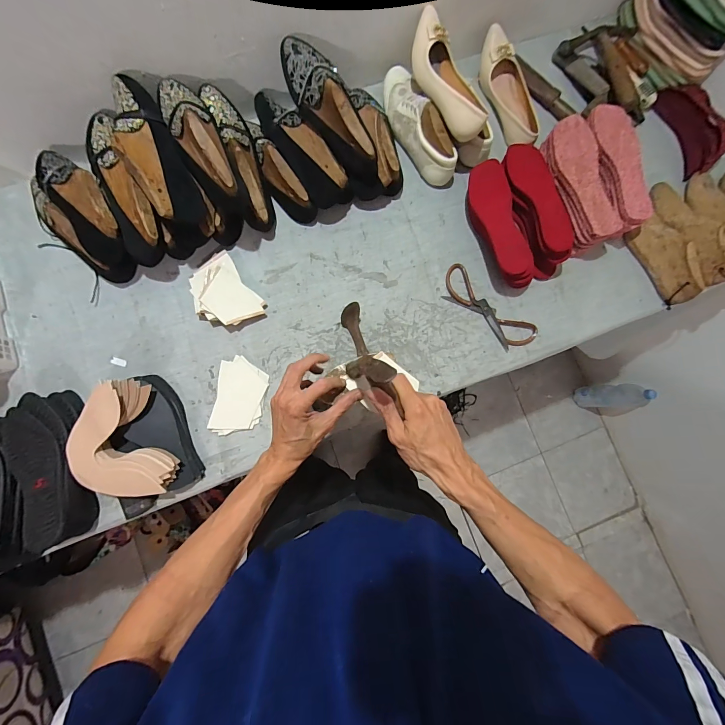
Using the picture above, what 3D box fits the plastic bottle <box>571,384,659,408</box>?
[{"bbox_3d":[0.954,0.129,1.305,0.092,0.320,0.091,-3,83,-5],"label":"plastic bottle"}]

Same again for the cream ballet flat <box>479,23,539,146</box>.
[{"bbox_3d":[0.318,-0.578,0.729,0.083,0.061,0.245,-17,84,-6],"label":"cream ballet flat"}]

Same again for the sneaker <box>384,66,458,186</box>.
[{"bbox_3d":[0.111,-0.487,0.701,0.072,0.091,0.245,-29,86,-7],"label":"sneaker"}]

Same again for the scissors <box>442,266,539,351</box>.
[{"bbox_3d":[0.250,-0.107,0.690,0.217,0.010,0.075,42,82,2],"label":"scissors"}]

